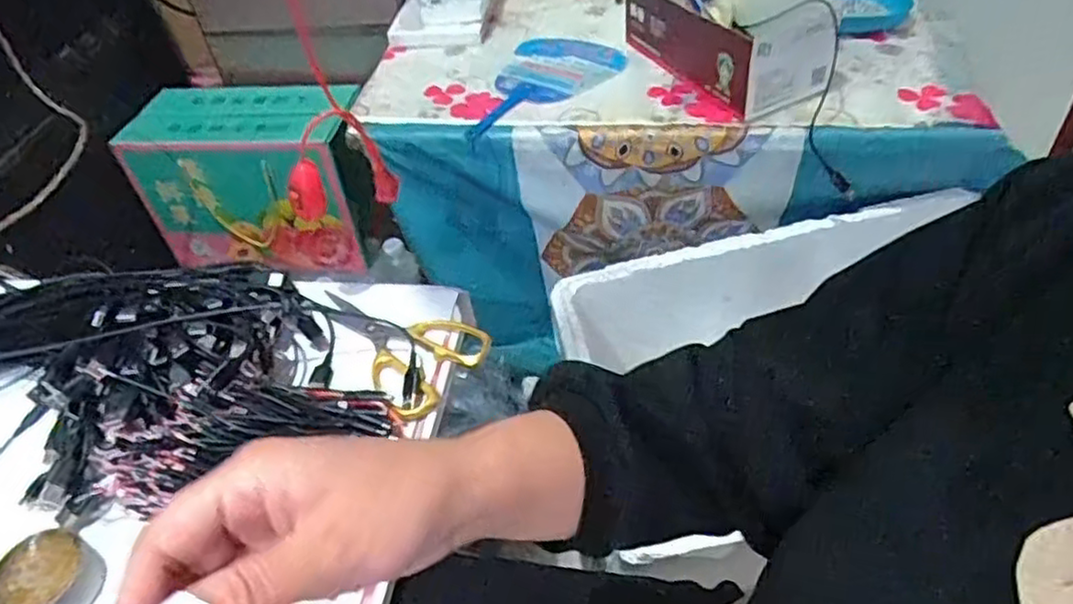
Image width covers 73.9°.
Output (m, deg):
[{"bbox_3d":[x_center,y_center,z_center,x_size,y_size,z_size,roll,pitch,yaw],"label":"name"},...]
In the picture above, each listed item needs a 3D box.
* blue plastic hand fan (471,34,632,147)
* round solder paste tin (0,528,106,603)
[{"bbox_3d":[-0.008,-0.275,0.878,0.241,0.011,0.130,-36,52,-26],"label":"blue plastic hand fan"},{"bbox_3d":[-0.326,0.189,0.478,0.067,0.029,0.061,-3,45,3],"label":"round solder paste tin"}]

